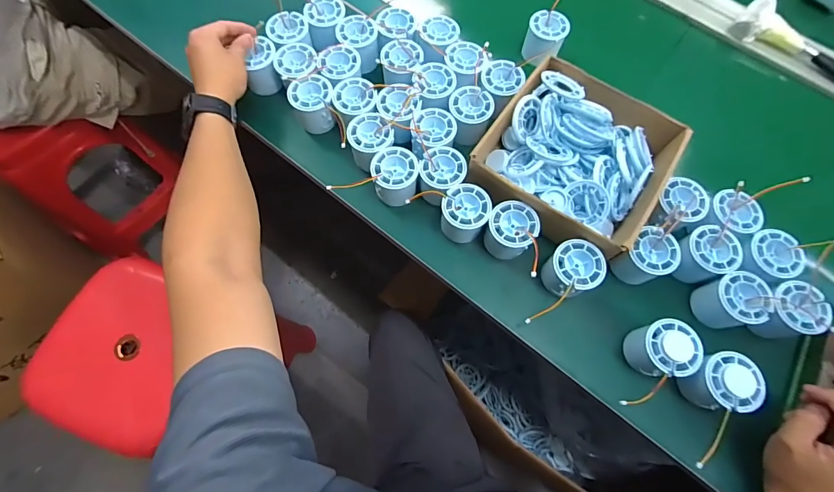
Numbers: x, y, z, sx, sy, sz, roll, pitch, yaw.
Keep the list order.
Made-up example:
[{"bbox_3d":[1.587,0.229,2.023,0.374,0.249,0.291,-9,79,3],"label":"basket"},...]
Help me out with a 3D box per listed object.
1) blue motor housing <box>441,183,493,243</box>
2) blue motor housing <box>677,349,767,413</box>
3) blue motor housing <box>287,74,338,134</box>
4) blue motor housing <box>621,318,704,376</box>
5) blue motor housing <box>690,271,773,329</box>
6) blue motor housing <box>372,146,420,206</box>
[{"bbox_3d":[0.055,-0.037,0.474,0.054,0.049,0.052,1,69,-2],"label":"blue motor housing"},{"bbox_3d":[0.305,0.138,0.408,0.052,0.050,0.054,1,69,-2],"label":"blue motor housing"},{"bbox_3d":[-0.133,-0.182,0.525,0.053,0.053,0.055,1,69,-2],"label":"blue motor housing"},{"bbox_3d":[0.256,0.110,0.424,0.049,0.058,0.053,1,69,-2],"label":"blue motor housing"},{"bbox_3d":[0.346,0.063,0.445,0.055,0.053,0.055,-5,69,-4],"label":"blue motor housing"},{"bbox_3d":[-0.027,-0.079,0.494,0.054,0.059,0.057,1,69,-2],"label":"blue motor housing"}]

